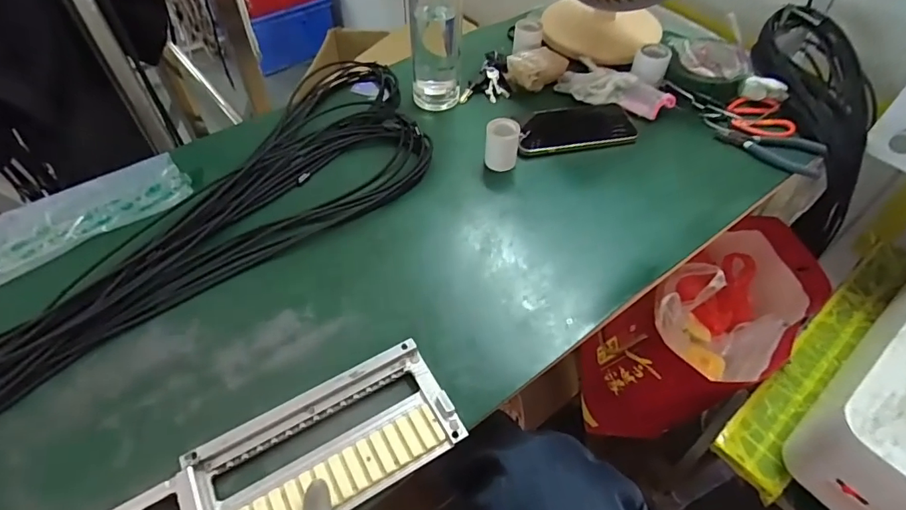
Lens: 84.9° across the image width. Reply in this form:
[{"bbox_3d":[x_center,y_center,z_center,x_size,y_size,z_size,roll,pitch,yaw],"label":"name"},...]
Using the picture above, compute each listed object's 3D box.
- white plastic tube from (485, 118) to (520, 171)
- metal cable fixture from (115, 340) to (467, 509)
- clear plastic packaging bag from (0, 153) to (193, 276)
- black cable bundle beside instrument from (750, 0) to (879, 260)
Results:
[{"bbox_3d":[0.059,-0.133,0.604,0.039,0.053,0.036,4,51,3],"label":"white plastic tube"},{"bbox_3d":[-0.183,0.193,0.365,0.392,0.020,0.096,-25,58,-19],"label":"metal cable fixture"},{"bbox_3d":[-0.475,-0.003,0.519,0.379,0.011,0.096,-32,58,-23],"label":"clear plastic packaging bag"},{"bbox_3d":[0.510,-0.174,0.699,0.126,0.103,0.351,-11,93,-11],"label":"black cable bundle beside instrument"}]

